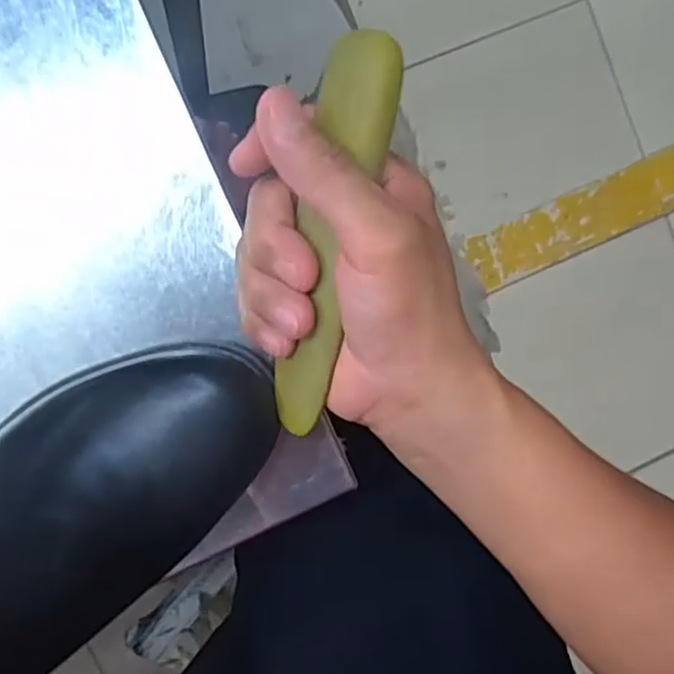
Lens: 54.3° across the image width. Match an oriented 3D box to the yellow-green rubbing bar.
[{"bbox_3d":[-0.001,-0.035,0.262,0.029,0.016,0.158,6,107,-10],"label":"yellow-green rubbing bar"}]

